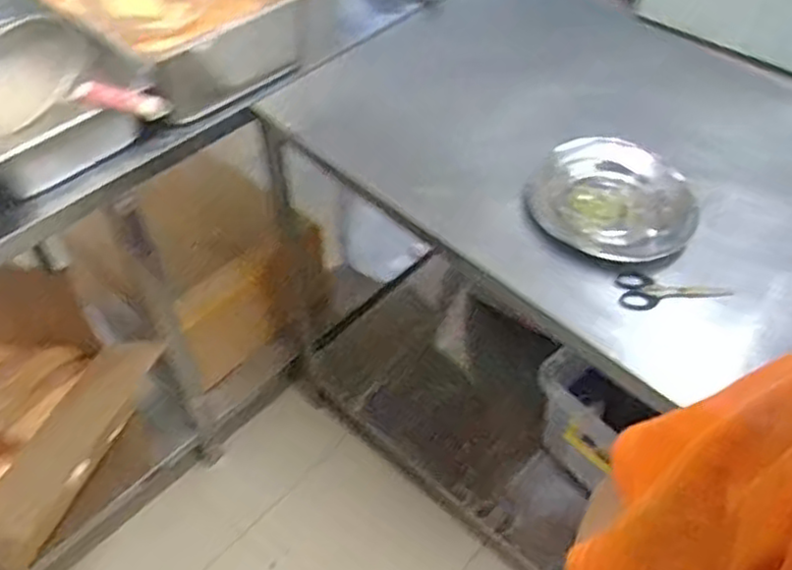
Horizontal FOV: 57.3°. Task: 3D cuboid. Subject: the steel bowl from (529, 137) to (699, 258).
[{"bbox_3d":[0.308,-0.124,1.018,0.223,0.054,0.194,18,51,15],"label":"steel bowl"}]

